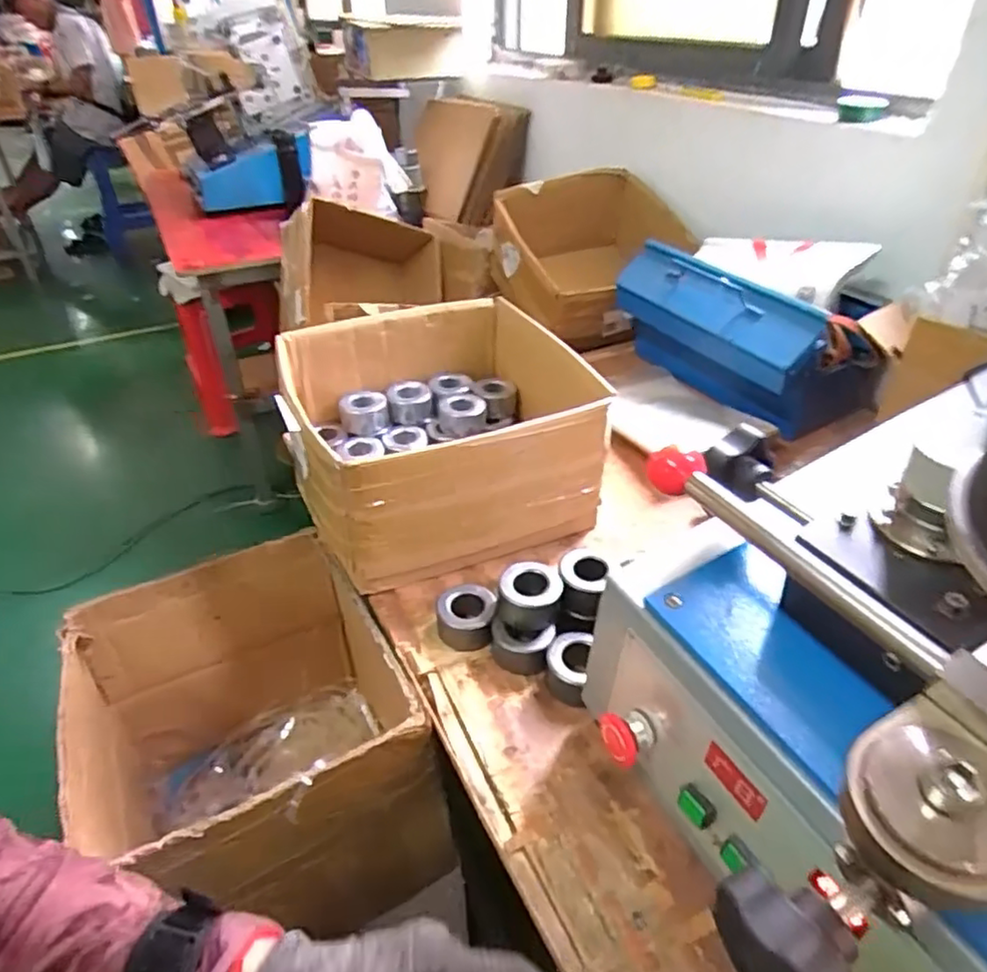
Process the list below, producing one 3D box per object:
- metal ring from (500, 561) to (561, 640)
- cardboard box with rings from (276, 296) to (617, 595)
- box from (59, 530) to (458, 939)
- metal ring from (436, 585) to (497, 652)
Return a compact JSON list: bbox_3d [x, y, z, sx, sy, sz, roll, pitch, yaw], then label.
[{"bbox_3d":[0.037,0.110,0.641,0.057,0.045,0.060,0,37,0],"label":"metal ring"},{"bbox_3d":[-0.076,-0.078,0.816,0.342,0.163,0.342,-15,39,-18],"label":"cardboard box with rings"},{"bbox_3d":[-0.261,0.297,0.726,0.333,0.302,0.315,-17,40,-21],"label":"box"},{"bbox_3d":[-0.028,0.134,0.665,0.060,0.036,0.058,0,37,0],"label":"metal ring"}]

